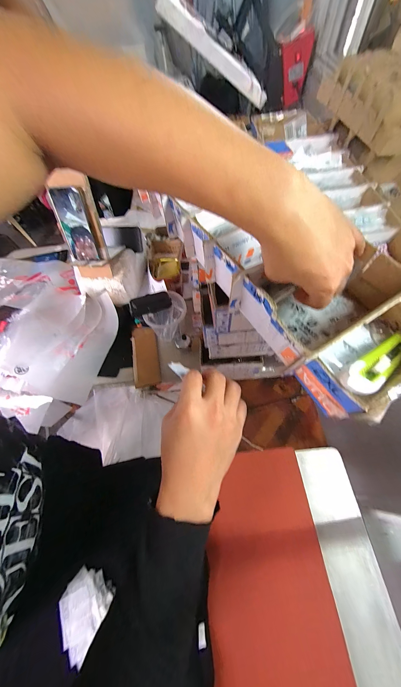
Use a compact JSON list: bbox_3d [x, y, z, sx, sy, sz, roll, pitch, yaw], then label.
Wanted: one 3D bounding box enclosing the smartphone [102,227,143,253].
[{"bbox_3d":[-0.242,-0.323,0.723,0.127,0.070,0.010,7,29,15],"label":"smartphone"}]

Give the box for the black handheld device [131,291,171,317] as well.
[{"bbox_3d":[-0.132,-0.106,0.618,0.103,0.025,0.051,-19,84,-12],"label":"black handheld device"}]

